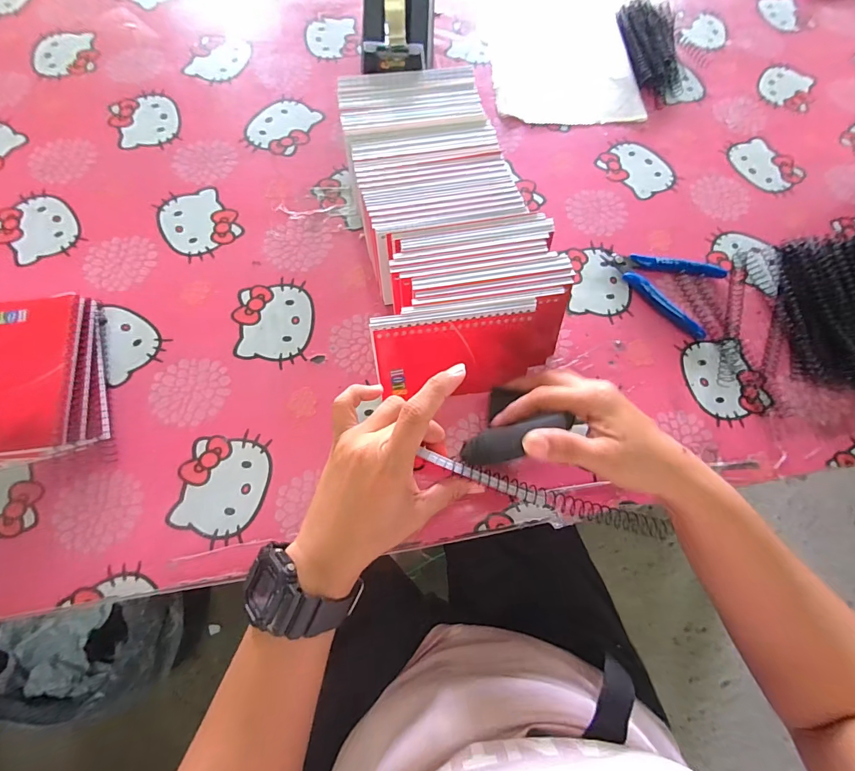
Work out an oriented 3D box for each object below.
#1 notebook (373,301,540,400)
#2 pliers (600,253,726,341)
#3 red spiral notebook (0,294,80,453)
[{"bbox_3d":[0.023,-0.025,0.342,0.129,0.083,0.008,-7,41,-6],"label":"notebook"},{"bbox_3d":[0.236,-0.096,0.408,0.116,0.014,0.085,13,70,2],"label":"pliers"},{"bbox_3d":[-0.328,-0.013,0.325,0.082,0.015,0.130,-7,72,-5],"label":"red spiral notebook"}]

